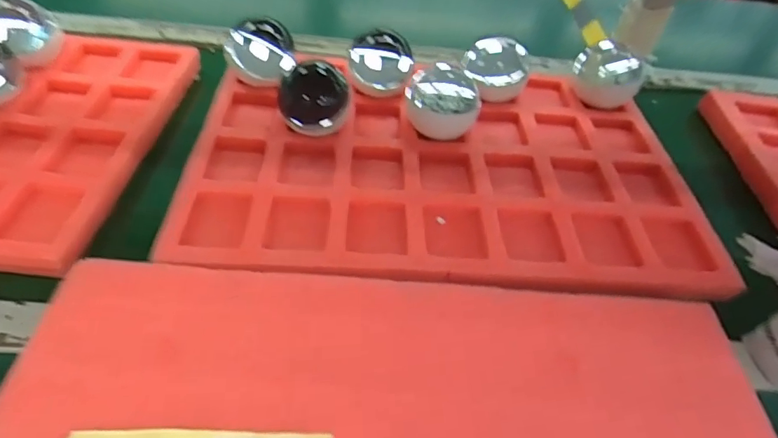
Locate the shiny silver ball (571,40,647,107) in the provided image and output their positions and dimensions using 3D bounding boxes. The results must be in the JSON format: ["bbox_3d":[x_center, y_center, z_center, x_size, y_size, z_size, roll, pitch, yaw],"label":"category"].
[{"bbox_3d":[0.263,-0.167,0.566,0.071,0.063,0.064,-1,49,-7],"label":"shiny silver ball"}]

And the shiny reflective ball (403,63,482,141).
[{"bbox_3d":[0.056,-0.121,0.497,0.078,0.069,0.071,10,49,2],"label":"shiny reflective ball"}]

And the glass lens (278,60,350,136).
[{"bbox_3d":[-0.077,-0.122,0.490,0.075,0.058,0.065,-1,49,-7],"label":"glass lens"}]

